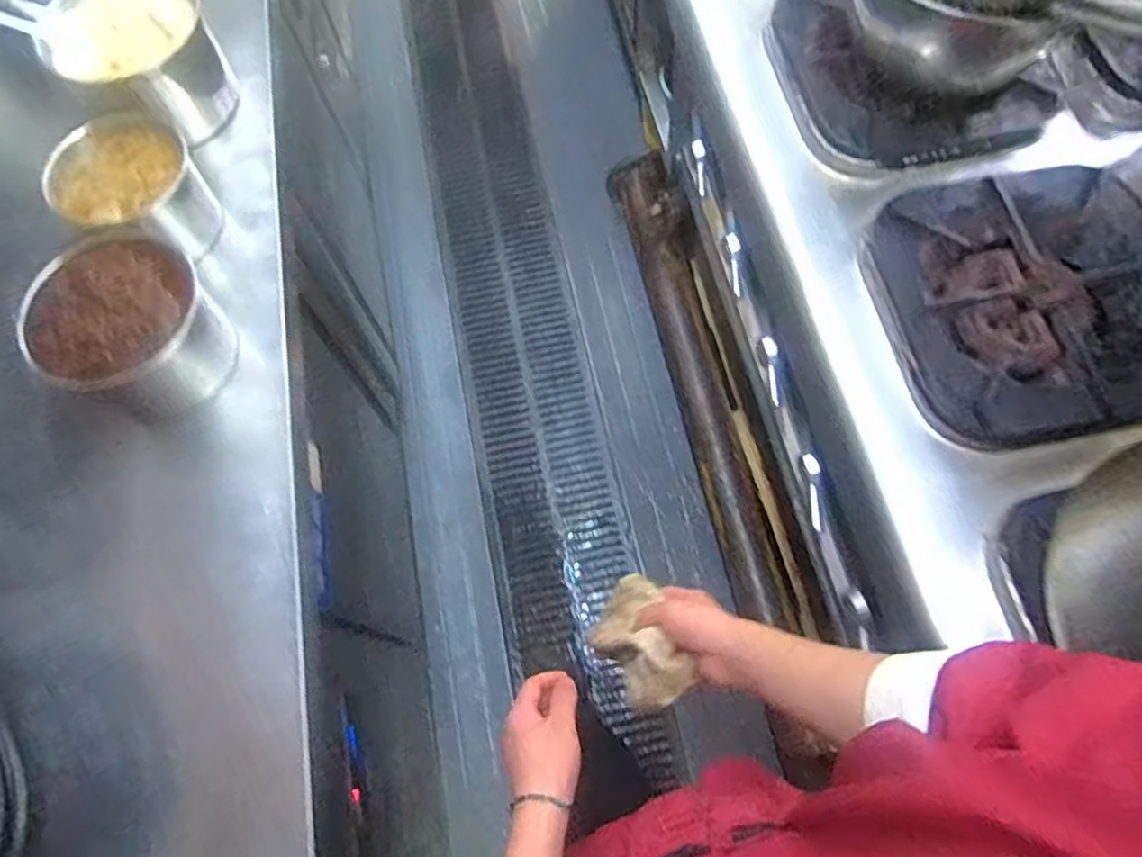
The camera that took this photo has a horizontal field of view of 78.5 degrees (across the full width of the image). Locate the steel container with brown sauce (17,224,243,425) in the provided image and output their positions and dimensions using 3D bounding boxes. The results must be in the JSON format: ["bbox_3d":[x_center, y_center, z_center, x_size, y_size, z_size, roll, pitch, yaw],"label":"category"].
[{"bbox_3d":[-0.454,-0.098,0.736,0.156,0.135,0.127,-39,72,-12],"label":"steel container with brown sauce"}]

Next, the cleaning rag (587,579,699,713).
[{"bbox_3d":[0.065,0.210,0.696,0.077,0.065,0.131,-22,25,-6],"label":"cleaning rag"}]

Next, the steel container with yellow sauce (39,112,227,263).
[{"bbox_3d":[-0.493,-0.266,0.802,0.149,0.122,0.133,-35,72,-11],"label":"steel container with yellow sauce"}]

